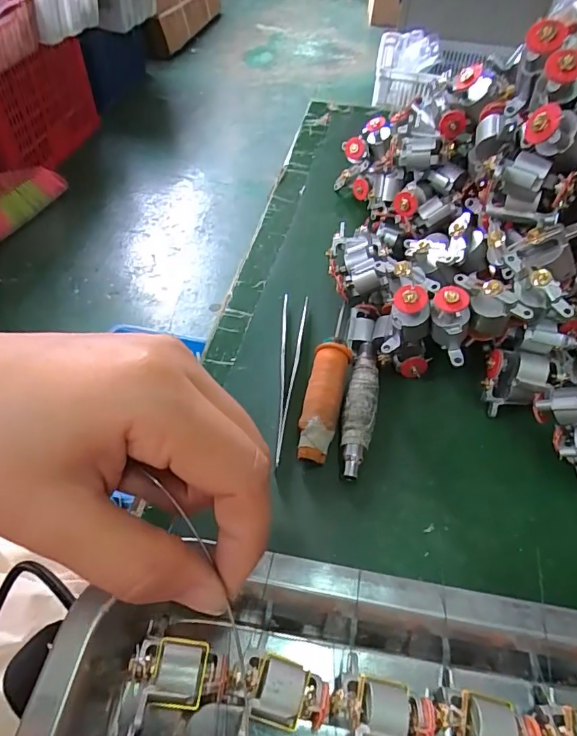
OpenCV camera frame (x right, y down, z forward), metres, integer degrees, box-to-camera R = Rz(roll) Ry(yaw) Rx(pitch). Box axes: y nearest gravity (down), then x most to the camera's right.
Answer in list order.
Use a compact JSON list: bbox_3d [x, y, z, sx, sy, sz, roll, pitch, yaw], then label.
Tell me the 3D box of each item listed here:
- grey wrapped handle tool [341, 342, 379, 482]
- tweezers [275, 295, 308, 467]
[{"bbox_3d":[0.035,0.019,0.234,0.015,0.017,0.069,11,51,6],"label":"grey wrapped handle tool"},{"bbox_3d":[0.002,0.000,0.249,0.013,0.007,0.109,4,51,1],"label":"tweezers"}]

